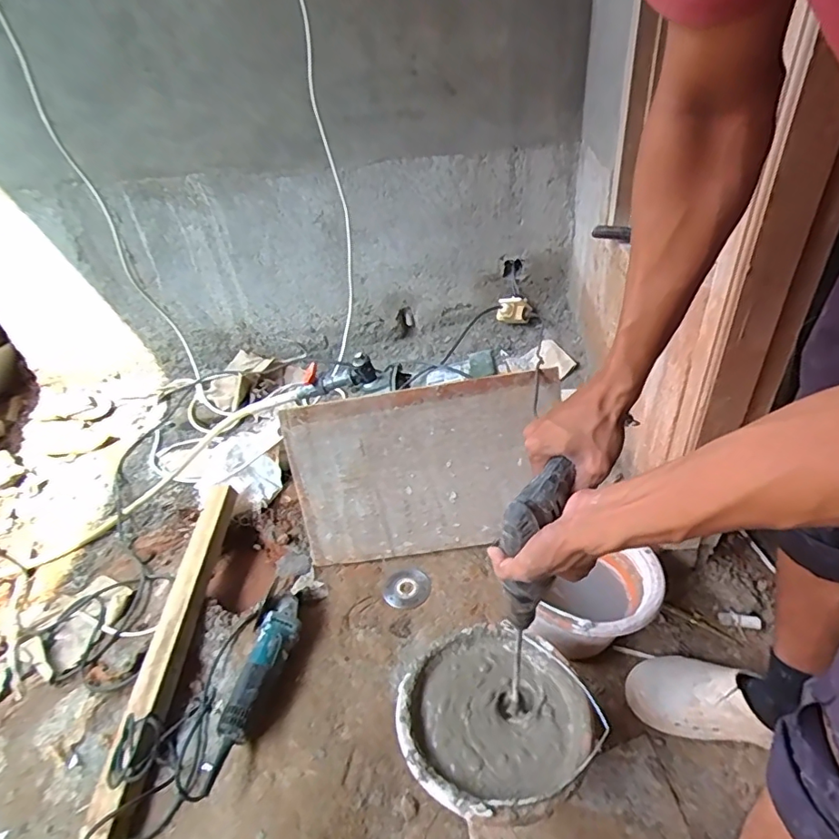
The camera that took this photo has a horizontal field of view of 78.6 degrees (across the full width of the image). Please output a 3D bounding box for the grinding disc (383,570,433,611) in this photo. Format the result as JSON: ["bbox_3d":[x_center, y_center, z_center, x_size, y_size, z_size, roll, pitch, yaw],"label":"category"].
[{"bbox_3d":[-0.023,0.339,1.025,0.088,0.012,0.087,-5,36,3],"label":"grinding disc"}]

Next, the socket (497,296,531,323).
[{"bbox_3d":[0.286,-0.331,1.554,0.104,0.066,0.051,0,38,9],"label":"socket"}]

